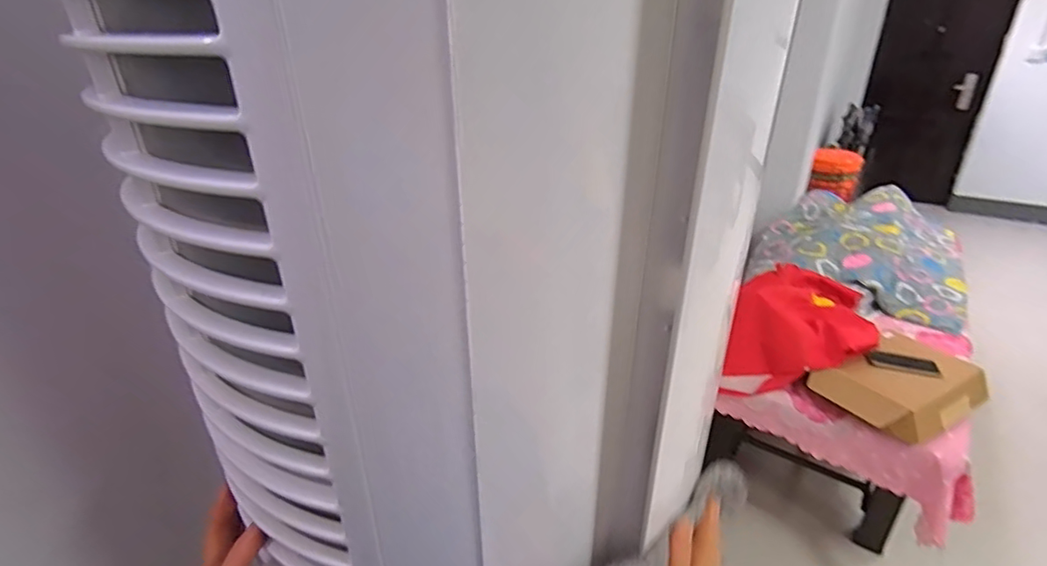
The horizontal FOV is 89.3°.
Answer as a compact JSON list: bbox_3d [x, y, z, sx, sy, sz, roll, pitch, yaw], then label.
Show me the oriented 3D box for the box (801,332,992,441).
[{"bbox_3d":[0.980,0.257,1.372,0.376,0.090,0.261,-14,30,-24],"label":"box"}]

